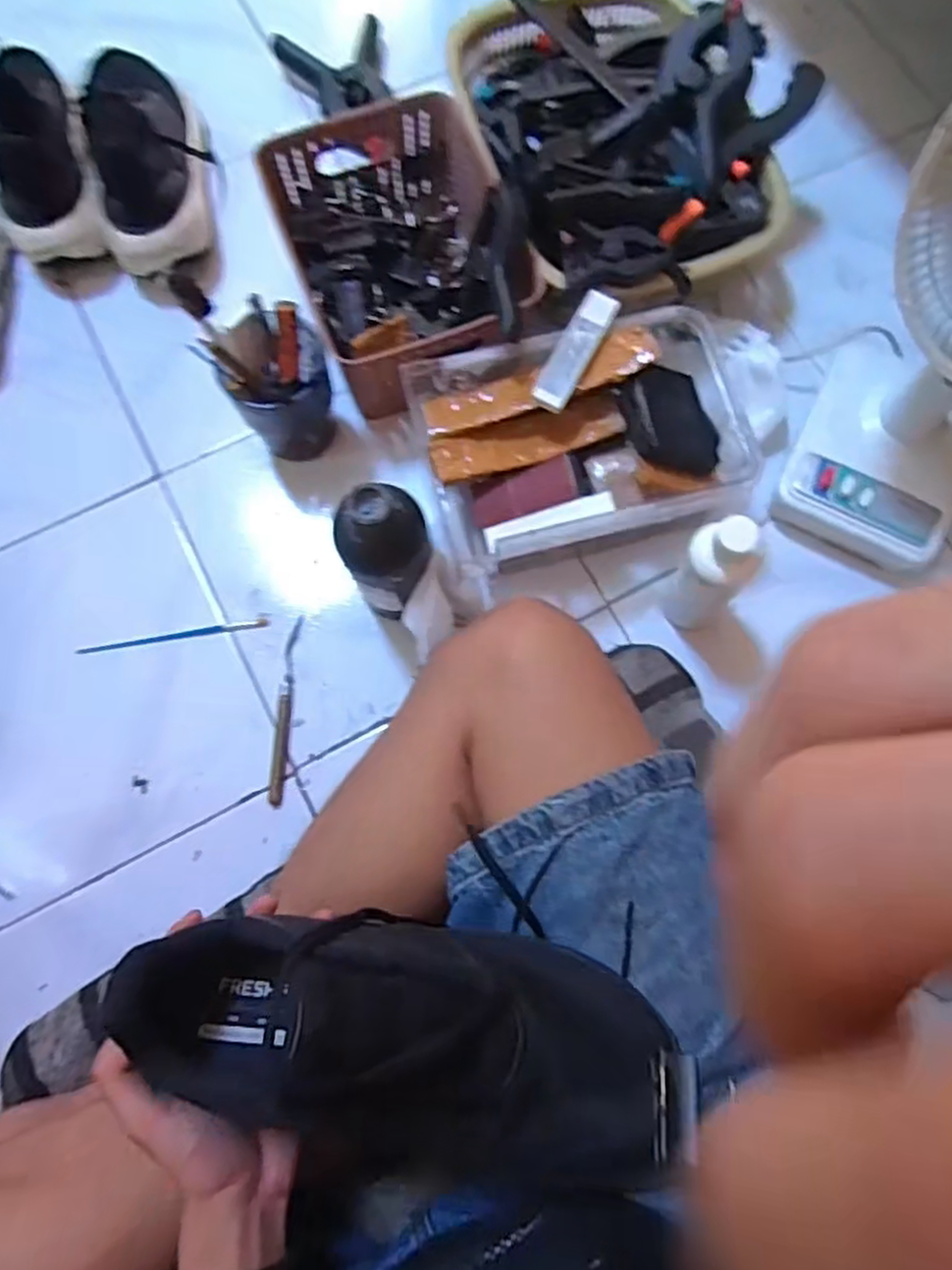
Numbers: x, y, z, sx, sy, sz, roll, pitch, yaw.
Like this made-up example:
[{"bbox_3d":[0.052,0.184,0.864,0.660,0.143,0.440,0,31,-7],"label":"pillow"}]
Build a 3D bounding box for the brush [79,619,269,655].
[{"bbox_3d":[-0.260,0.001,0.620,0.159,0.006,0.009,-9,74,-2],"label":"brush"}]

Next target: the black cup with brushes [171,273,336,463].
[{"bbox_3d":[-0.165,-0.213,0.593,0.086,0.156,0.092,0,74,1],"label":"black cup with brushes"}]

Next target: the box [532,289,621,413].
[{"bbox_3d":[0.079,-0.225,0.564,0.029,0.009,0.109,28,78,4],"label":"box"}]

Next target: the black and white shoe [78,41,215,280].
[{"bbox_3d":[-0.324,-0.486,0.700,0.099,0.101,0.270,-13,74,-3],"label":"black and white shoe"}]

